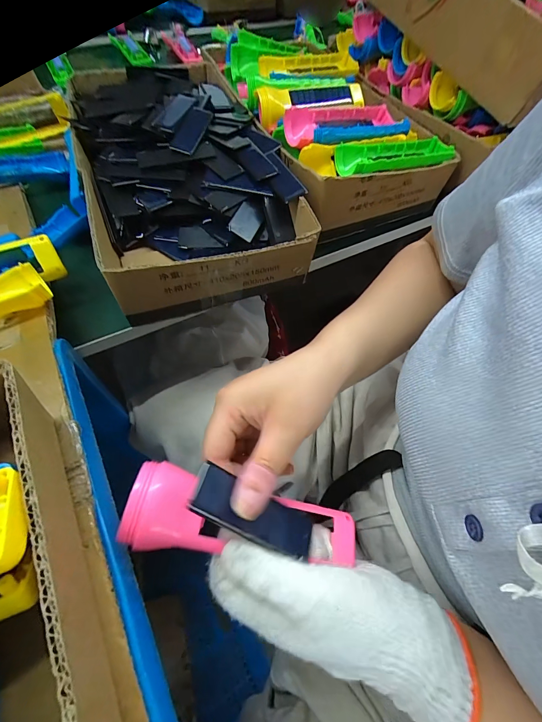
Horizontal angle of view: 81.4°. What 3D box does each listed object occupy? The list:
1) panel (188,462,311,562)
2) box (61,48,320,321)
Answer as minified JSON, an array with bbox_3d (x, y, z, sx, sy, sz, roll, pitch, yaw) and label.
[{"bbox_3d":[-0.008,0.094,0.193,0.086,0.005,0.029,37,39,-20],"label":"panel"},{"bbox_3d":[-0.116,-0.250,0.413,0.231,0.084,0.416,-18,61,-14],"label":"box"}]

